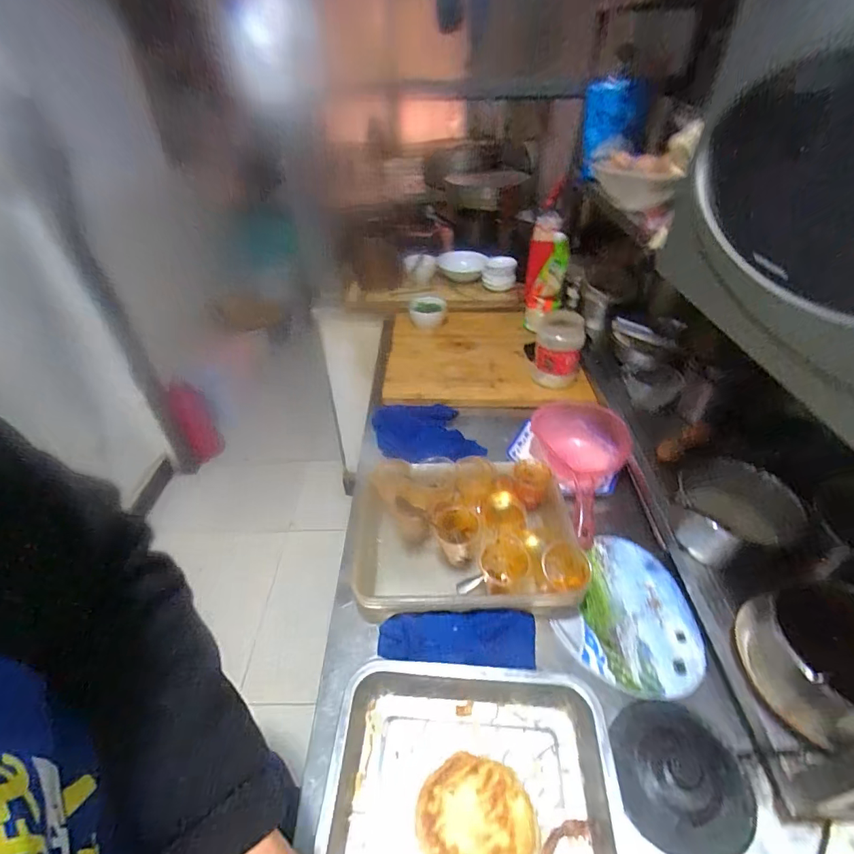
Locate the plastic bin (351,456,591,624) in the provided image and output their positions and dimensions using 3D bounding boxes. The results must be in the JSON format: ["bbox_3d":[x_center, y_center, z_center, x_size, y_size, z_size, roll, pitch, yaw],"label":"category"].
[{"bbox_3d":[0.051,0.161,0.670,0.313,0.088,0.246,0,40,2],"label":"plastic bin"}]

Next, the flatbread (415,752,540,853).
[{"bbox_3d":[0.050,0.395,0.435,0.109,0.040,0.113,-1,40,0],"label":"flatbread"}]

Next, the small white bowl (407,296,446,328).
[{"bbox_3d":[0.002,-0.314,1.202,0.097,0.056,0.097,-1,40,0],"label":"small white bowl"}]

